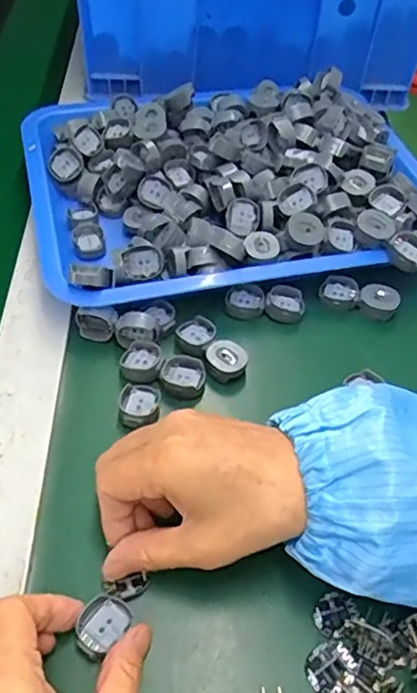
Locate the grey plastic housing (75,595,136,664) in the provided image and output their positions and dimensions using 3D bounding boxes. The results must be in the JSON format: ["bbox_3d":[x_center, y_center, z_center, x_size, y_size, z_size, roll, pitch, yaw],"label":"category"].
[{"bbox_3d":[-0.053,0.138,0.303,0.022,0.006,0.030,29,53,19],"label":"grey plastic housing"}]

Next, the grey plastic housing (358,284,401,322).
[{"bbox_3d":[0.128,-0.034,0.460,0.029,0.015,0.023,21,51,13],"label":"grey plastic housing"}]

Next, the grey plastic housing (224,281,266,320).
[{"bbox_3d":[0.027,-0.034,0.454,0.029,0.016,0.024,9,49,3],"label":"grey plastic housing"}]

